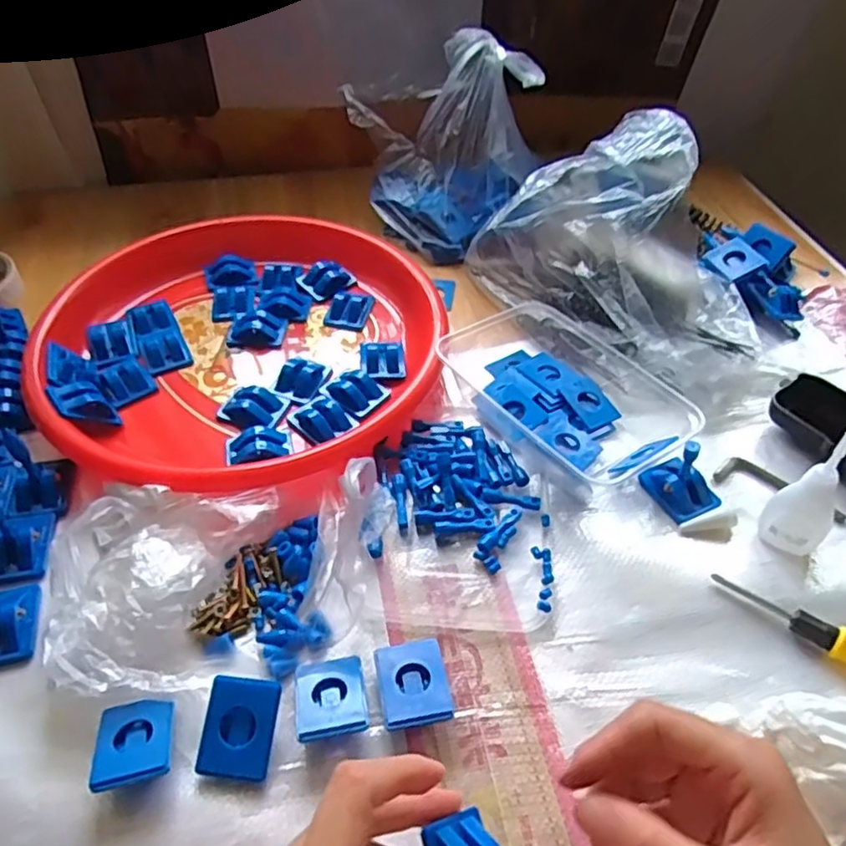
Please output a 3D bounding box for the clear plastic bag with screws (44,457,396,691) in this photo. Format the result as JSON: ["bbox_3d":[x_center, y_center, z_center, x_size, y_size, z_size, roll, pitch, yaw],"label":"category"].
[{"bbox_3d":[-0.109,0.075,0.365,0.189,0.056,0.122,-7,47,-8],"label":"clear plastic bag with screws"}]

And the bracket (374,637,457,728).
[{"bbox_3d":[-0.005,0.135,0.340,0.034,0.016,0.042,-8,47,-9],"label":"bracket"}]

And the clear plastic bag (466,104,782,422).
[{"bbox_3d":[0.172,-0.138,0.514,0.257,0.133,0.138,36,56,29],"label":"clear plastic bag"}]

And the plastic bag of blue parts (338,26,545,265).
[{"bbox_3d":[0.019,-0.251,0.603,0.173,0.156,0.135,-1,46,-2],"label":"plastic bag of blue parts"}]

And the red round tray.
[{"bbox_3d":[-0.136,-0.069,0.510,0.285,0.036,0.285,1,46,-1],"label":"red round tray"}]

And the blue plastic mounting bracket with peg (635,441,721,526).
[{"bbox_3d":[0.165,0.032,0.419,0.030,0.044,0.043,-21,51,-20],"label":"blue plastic mounting bracket with peg"}]

